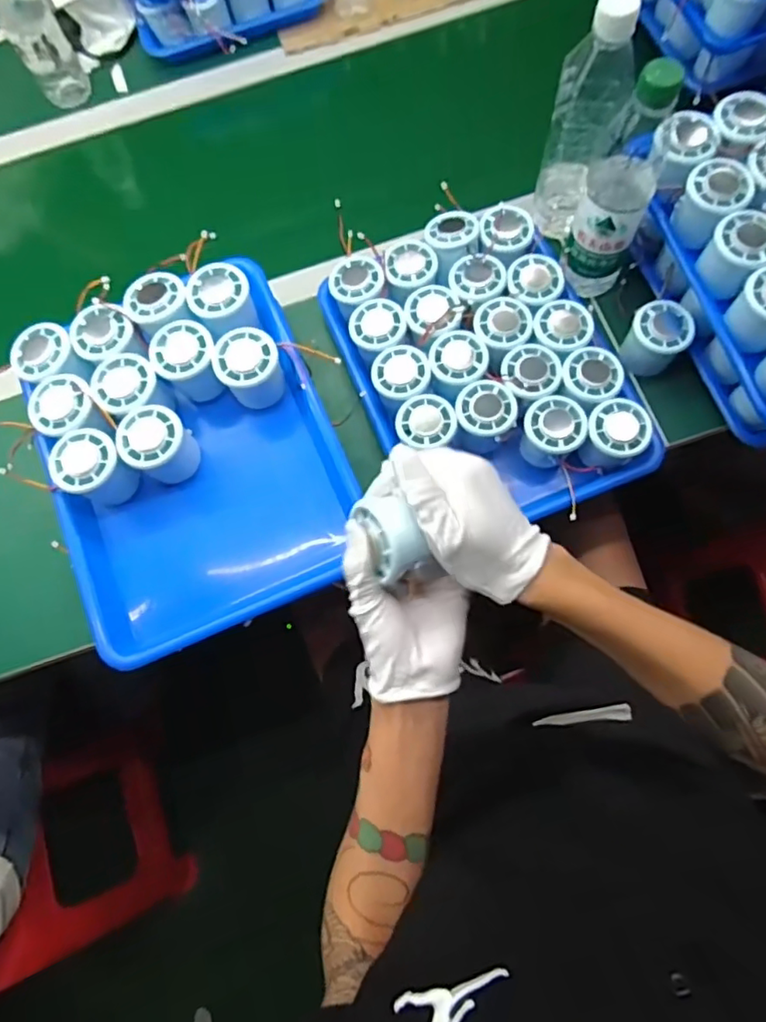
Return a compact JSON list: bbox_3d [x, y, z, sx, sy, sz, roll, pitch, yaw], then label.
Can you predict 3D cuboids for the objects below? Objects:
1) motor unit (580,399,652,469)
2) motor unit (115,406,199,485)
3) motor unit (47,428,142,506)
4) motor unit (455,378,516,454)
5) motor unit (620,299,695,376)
[{"bbox_3d":[0.222,-0.071,0.558,0.052,0.057,0.055,0,71,-1],"label":"motor unit"},{"bbox_3d":[-0.203,-0.057,0.526,0.054,0.068,0.056,0,71,-1],"label":"motor unit"},{"bbox_3d":[-0.258,-0.033,0.524,0.054,0.068,0.060,-42,77,-14],"label":"motor unit"},{"bbox_3d":[0.099,-0.090,0.575,0.055,0.054,0.058,7,71,1],"label":"motor unit"},{"bbox_3d":[0.276,-0.174,0.589,0.057,0.060,0.050,36,74,10],"label":"motor unit"}]

